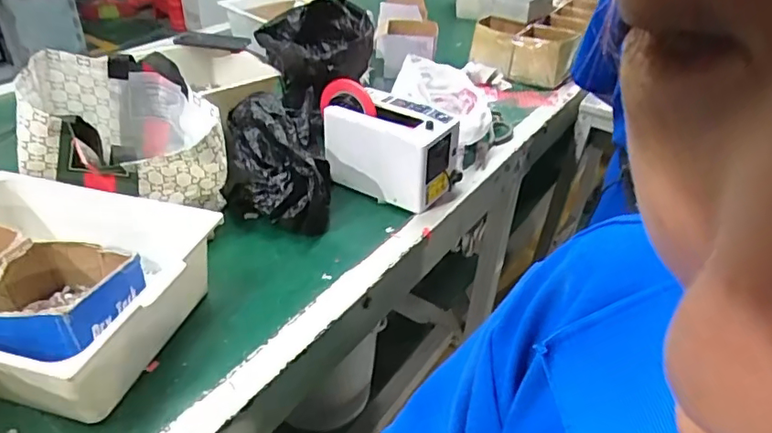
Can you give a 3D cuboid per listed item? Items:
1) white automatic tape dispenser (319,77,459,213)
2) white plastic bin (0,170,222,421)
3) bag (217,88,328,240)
[{"bbox_3d":[-0.003,-0.132,0.999,0.254,0.160,0.131,19,39,20],"label":"white automatic tape dispenser"},{"bbox_3d":[-0.436,0.083,0.687,0.361,0.130,0.281,12,37,11],"label":"white plastic bin"},{"bbox_3d":[-0.198,-0.107,0.982,0.181,0.123,0.315,-3,37,-10],"label":"bag"}]

